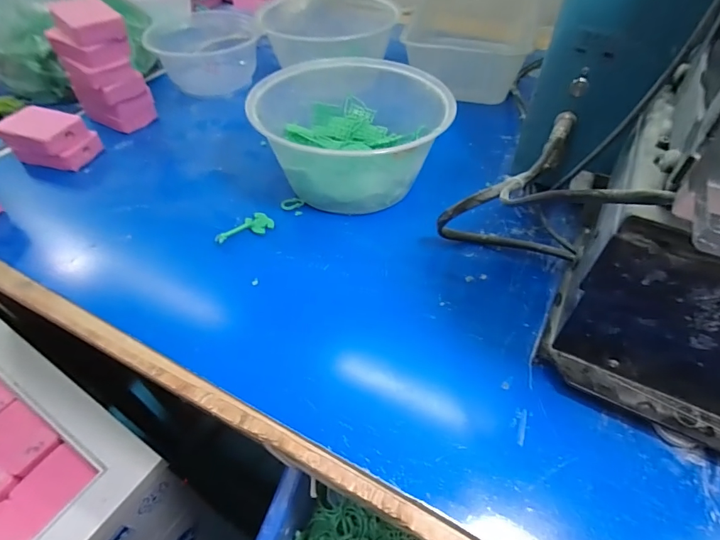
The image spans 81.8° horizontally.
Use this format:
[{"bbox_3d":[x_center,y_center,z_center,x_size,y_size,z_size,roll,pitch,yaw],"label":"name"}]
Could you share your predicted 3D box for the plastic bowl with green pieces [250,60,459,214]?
[{"bbox_3d":[0.000,-0.127,0.380,0.186,0.075,0.163,-34,57,-26],"label":"plastic bowl with green pieces"}]

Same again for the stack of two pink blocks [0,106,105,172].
[{"bbox_3d":[-0.308,-0.128,0.411,0.073,0.041,0.053,13,50,12],"label":"stack of two pink blocks"}]

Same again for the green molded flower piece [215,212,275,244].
[{"bbox_3d":[-0.094,-0.033,0.342,0.022,0.004,0.048,37,53,21],"label":"green molded flower piece"}]

